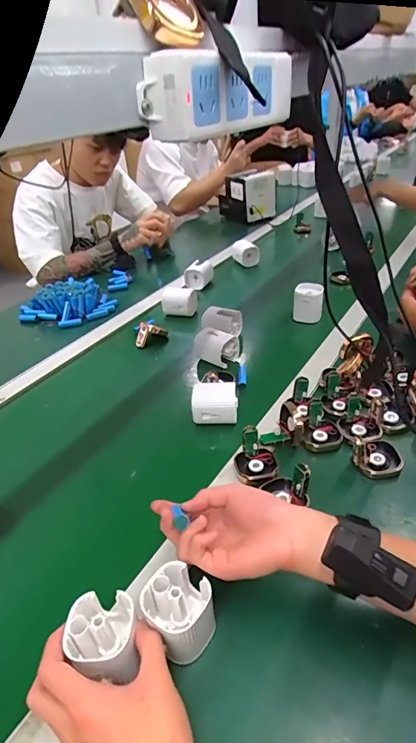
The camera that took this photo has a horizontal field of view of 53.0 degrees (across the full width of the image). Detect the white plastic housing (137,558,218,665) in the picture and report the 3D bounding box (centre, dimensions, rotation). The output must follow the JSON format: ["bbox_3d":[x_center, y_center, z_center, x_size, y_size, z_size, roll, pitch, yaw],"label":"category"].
[{"bbox_3d":[-0.024,0.213,0.372,0.053,0.062,0.056,-4,35,3],"label":"white plastic housing"}]

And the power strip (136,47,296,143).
[{"bbox_3d":[0.015,-0.220,0.326,0.040,0.050,0.172,15,41,28],"label":"power strip"}]

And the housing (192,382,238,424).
[{"bbox_3d":[0.011,0.045,0.623,0.064,0.041,0.046,-2,36,7],"label":"housing"}]

